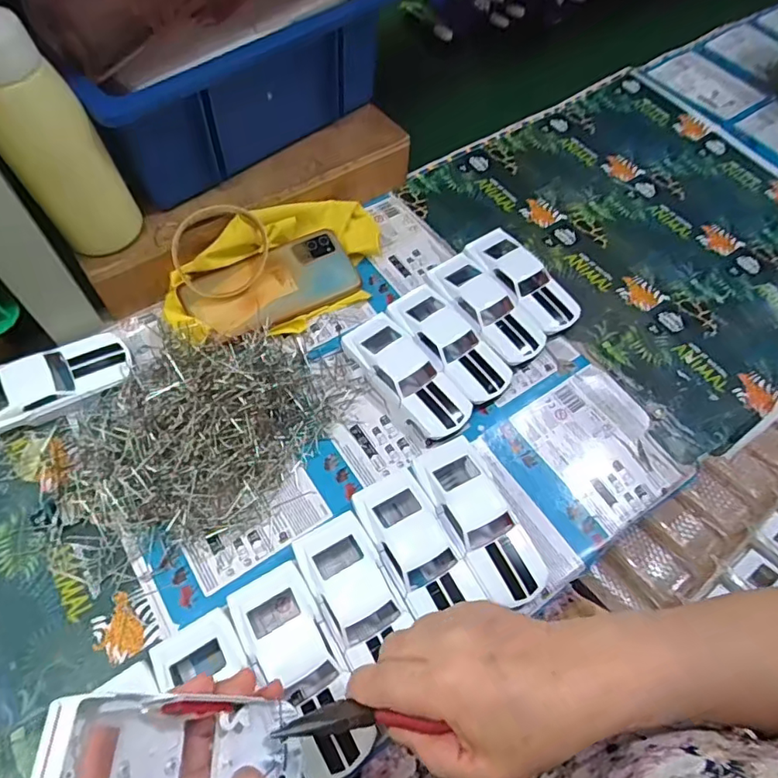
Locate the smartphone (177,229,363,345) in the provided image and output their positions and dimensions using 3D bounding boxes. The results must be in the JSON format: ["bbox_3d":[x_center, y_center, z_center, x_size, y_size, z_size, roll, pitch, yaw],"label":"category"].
[{"bbox_3d":[-0.111,-0.101,0.507,0.163,0.018,0.076,-27,76,-20],"label":"smartphone"}]

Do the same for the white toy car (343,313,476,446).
[{"bbox_3d":[0.016,-0.012,0.468,0.053,0.026,0.131,-36,68,-21],"label":"white toy car"}]

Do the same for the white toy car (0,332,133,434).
[{"bbox_3d":[-0.285,-0.004,0.440,0.129,0.035,0.053,-26,65,-17],"label":"white toy car"}]

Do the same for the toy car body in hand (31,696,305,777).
[{"bbox_3d":[-0.095,0.168,0.236,0.028,0.136,0.053,-22,57,27],"label":"toy car body in hand"}]

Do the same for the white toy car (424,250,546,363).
[{"bbox_3d":[0.090,-0.079,0.509,0.055,0.029,0.134,-33,67,-20],"label":"white toy car"}]

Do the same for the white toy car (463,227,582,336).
[{"bbox_3d":[0.134,-0.109,0.530,0.057,0.028,0.130,-33,67,-20],"label":"white toy car"}]

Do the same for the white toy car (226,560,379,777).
[{"bbox_3d":[-0.058,0.187,0.352,0.052,0.029,0.130,-26,65,-17],"label":"white toy car"}]

